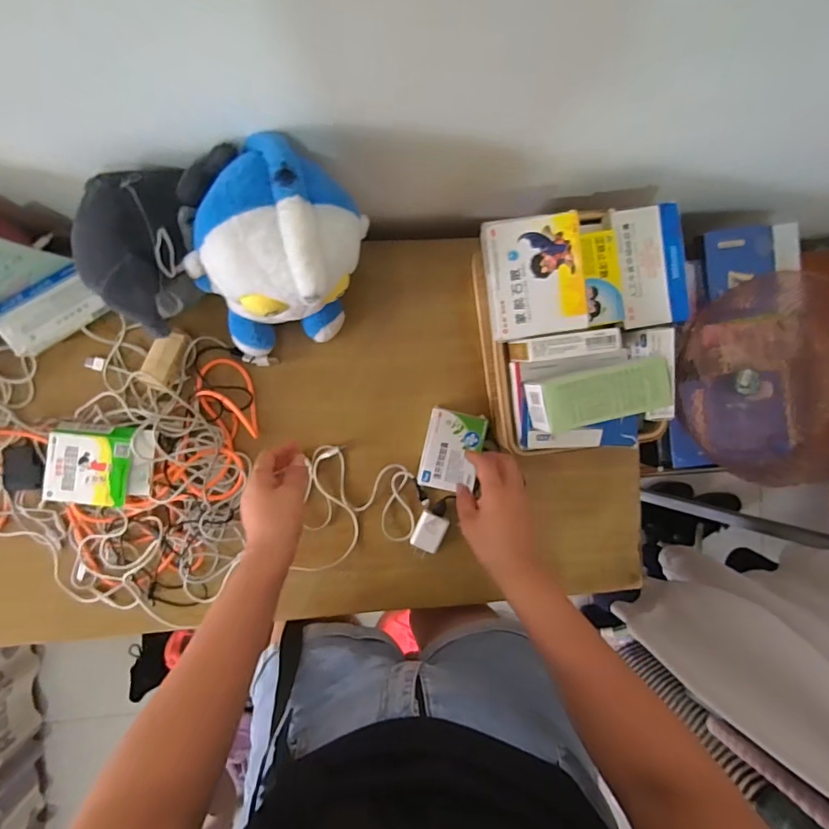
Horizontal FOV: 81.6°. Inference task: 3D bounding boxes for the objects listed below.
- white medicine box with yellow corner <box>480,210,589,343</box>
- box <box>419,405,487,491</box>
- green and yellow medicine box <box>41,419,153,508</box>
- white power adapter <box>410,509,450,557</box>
[{"bbox_3d":[0.126,-0.145,0.503,0.097,0.023,0.121,-8,92,-4],"label":"white medicine box with yellow corner"},{"bbox_3d":[0.049,0.047,0.624,0.070,0.027,0.100,13,90,-4],"label":"box"},{"bbox_3d":[-0.374,0.059,0.585,0.113,0.052,0.091,5,91,-4],"label":"green and yellow medicine box"},{"bbox_3d":[0.019,0.161,0.640,0.038,0.021,0.059,24,90,-4],"label":"white power adapter"}]

